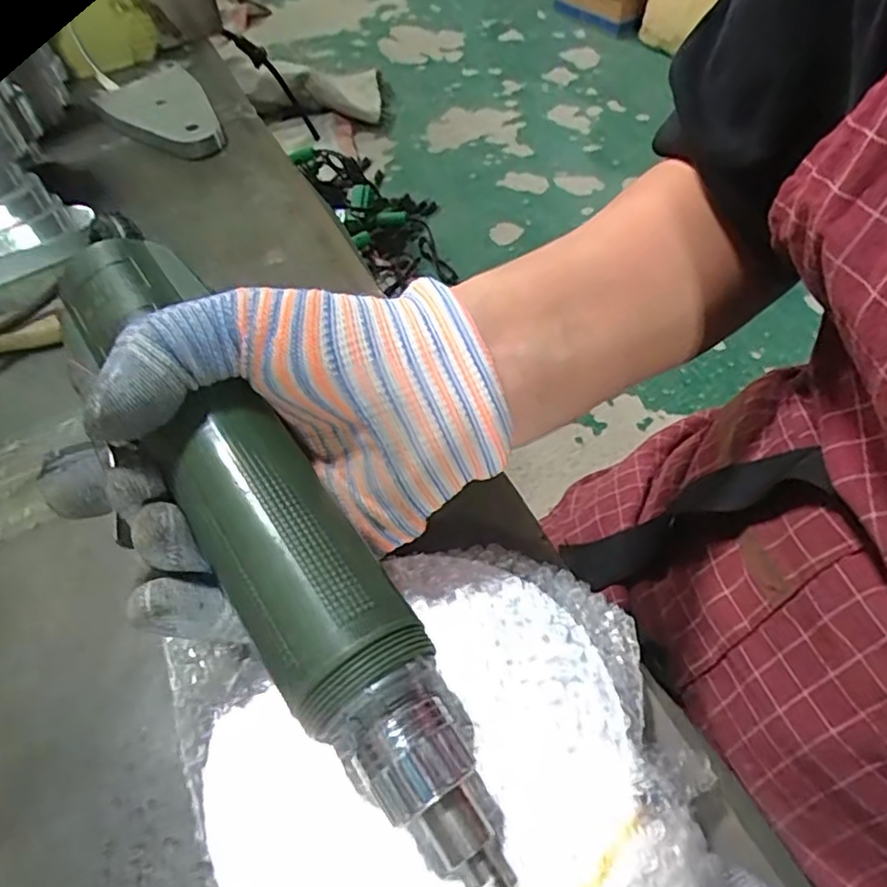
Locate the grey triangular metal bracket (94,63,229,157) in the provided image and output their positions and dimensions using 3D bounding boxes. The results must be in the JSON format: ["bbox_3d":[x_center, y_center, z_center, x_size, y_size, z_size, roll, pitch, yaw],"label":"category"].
[{"bbox_3d":[-0.215,-0.253,0.475,0.072,0.012,0.152,-24,55,-14],"label":"grey triangular metal bracket"}]

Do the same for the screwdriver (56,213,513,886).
[{"bbox_3d":[-0.052,0.020,0.186,0.037,0.033,0.244,-31,66,-18],"label":"screwdriver"}]

